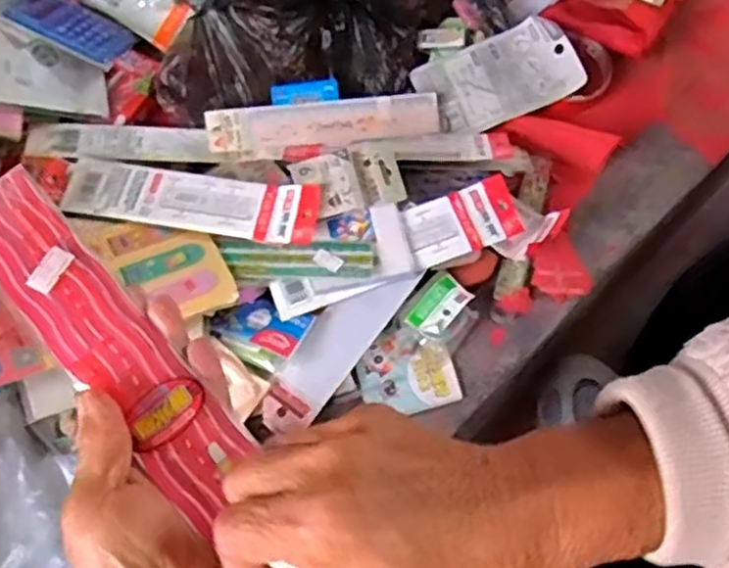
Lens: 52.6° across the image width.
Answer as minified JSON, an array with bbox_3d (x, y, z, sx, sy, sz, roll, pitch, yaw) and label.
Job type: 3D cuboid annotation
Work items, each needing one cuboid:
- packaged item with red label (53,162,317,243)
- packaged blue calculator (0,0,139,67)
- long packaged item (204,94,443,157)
[{"bbox_3d":[-0.138,-0.067,0.588,0.202,0.009,0.049,9,66,5],"label":"packaged item with red label"},{"bbox_3d":[-0.262,-0.231,0.658,0.101,0.008,0.071,31,43,-1],"label":"packaged blue calculator"},{"bbox_3d":[-0.034,-0.140,0.633,0.199,0.018,0.043,-5,67,-2],"label":"long packaged item"}]

